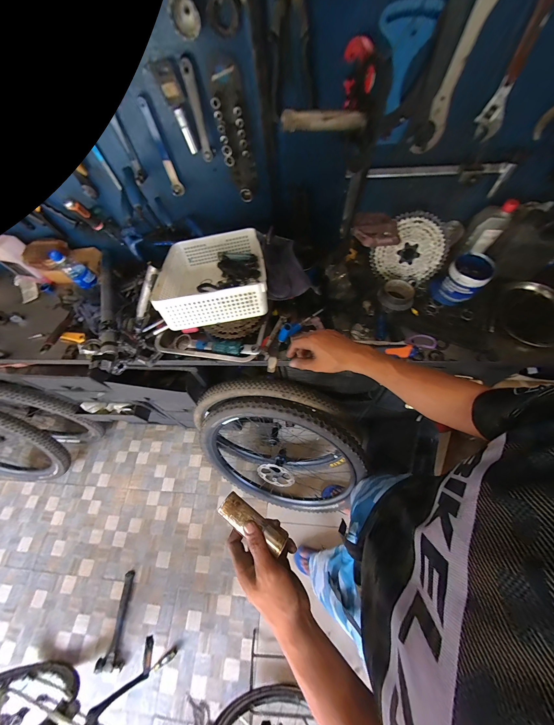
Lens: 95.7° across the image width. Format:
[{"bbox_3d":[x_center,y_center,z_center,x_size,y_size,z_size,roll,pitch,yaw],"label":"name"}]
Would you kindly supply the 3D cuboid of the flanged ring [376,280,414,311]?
[{"bbox_3d":[0.354,-0.202,0.746,0.099,0.034,0.109,20,68,16],"label":"flanged ring"}]

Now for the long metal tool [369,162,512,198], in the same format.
[{"bbox_3d":[0.412,-0.475,0.649,0.342,0.060,0.020,4,64,8],"label":"long metal tool"}]

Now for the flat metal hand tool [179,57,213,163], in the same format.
[{"bbox_3d":[-0.174,-0.541,0.549,0.028,0.161,0.010,16,60,12],"label":"flat metal hand tool"}]

